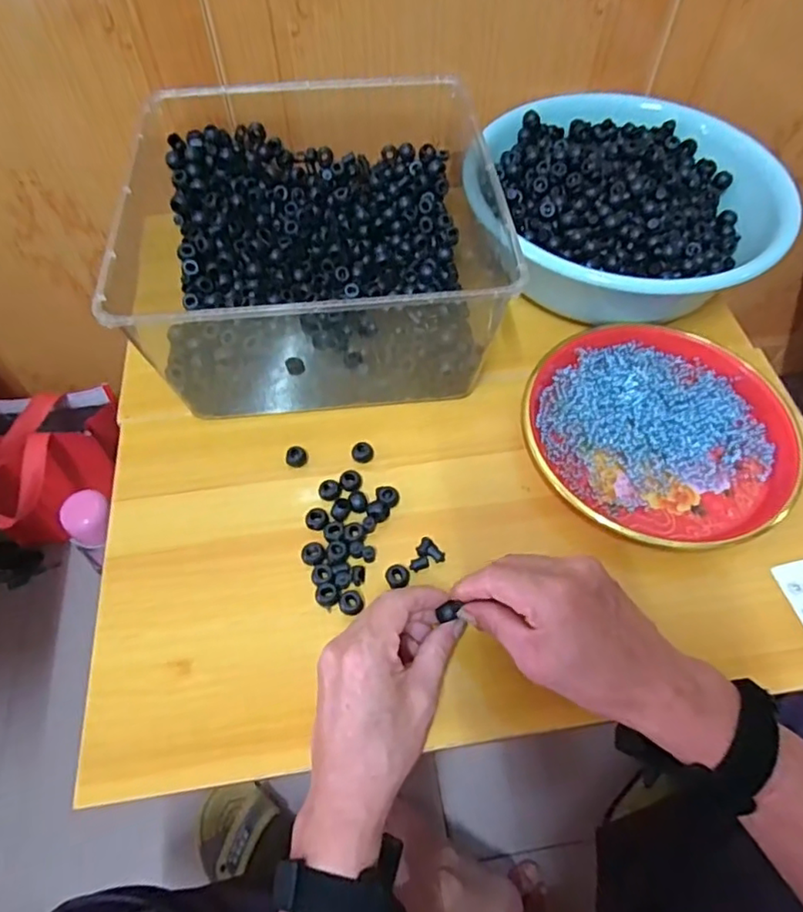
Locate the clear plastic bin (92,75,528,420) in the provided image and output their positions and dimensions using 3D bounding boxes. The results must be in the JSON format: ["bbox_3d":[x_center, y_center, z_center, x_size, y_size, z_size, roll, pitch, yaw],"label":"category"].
[{"bbox_3d":[-0.063,-0.199,0.537,0.271,0.145,0.301,-8,58,-5],"label":"clear plastic bin"}]

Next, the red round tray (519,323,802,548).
[{"bbox_3d":[0.215,-0.025,0.505,0.218,0.033,0.205,0,58,0],"label":"red round tray"}]

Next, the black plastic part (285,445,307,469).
[{"bbox_3d":[-0.088,0.001,0.501,0.017,0.012,0.016,0,58,0],"label":"black plastic part"}]

